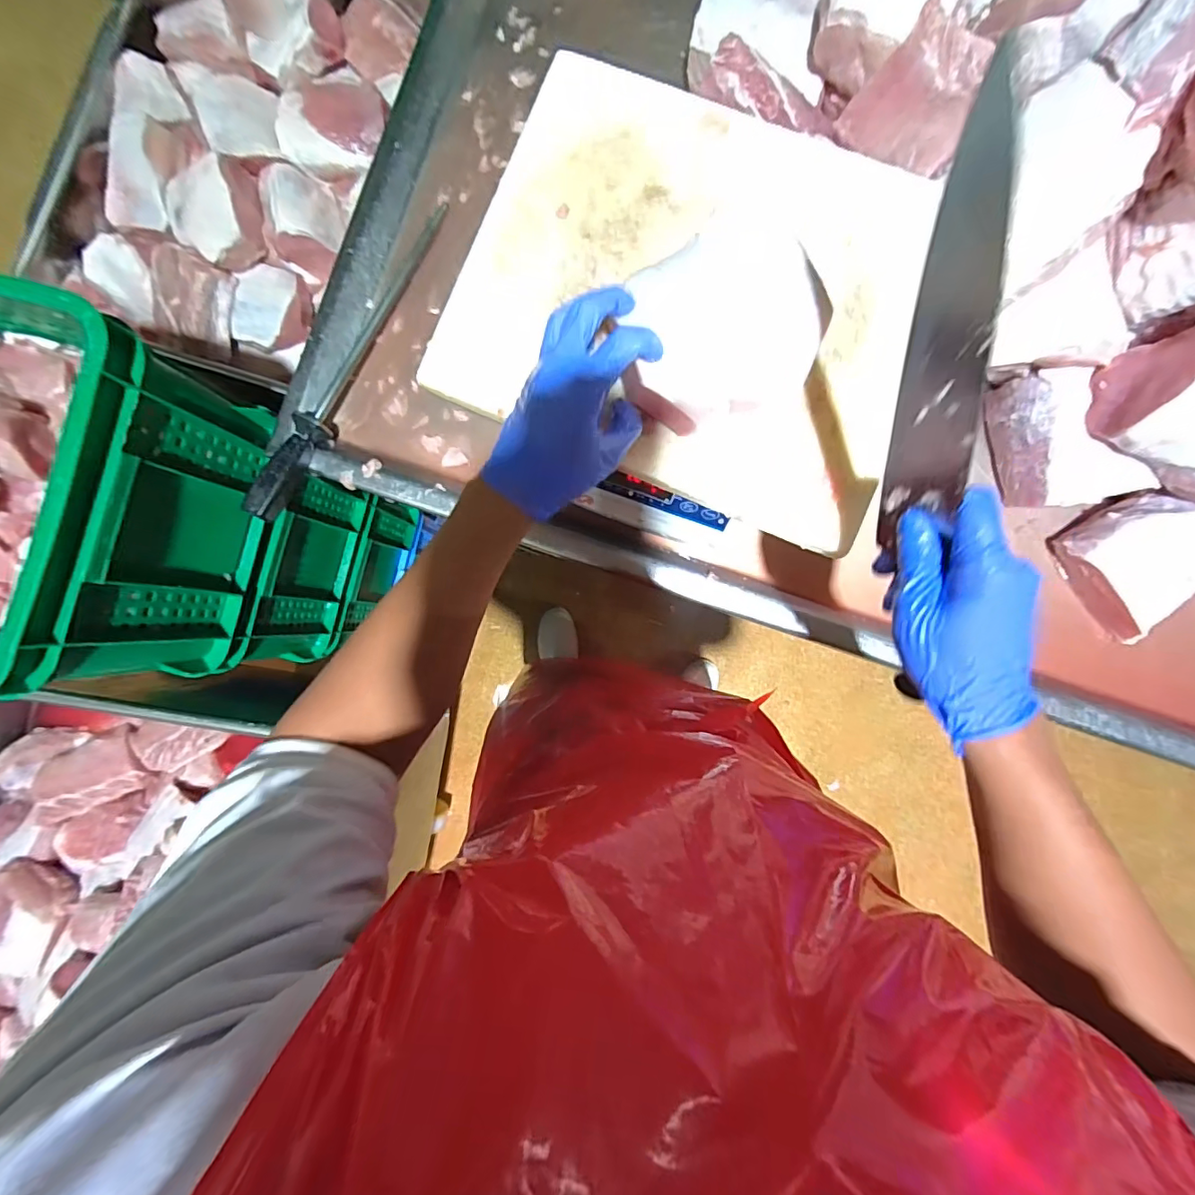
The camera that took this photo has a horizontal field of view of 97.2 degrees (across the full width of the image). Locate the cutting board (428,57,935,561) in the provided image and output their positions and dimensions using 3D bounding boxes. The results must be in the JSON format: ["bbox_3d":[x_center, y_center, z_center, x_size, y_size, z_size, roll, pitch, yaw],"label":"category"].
[{"bbox_3d":[0.079,-0.246,0.423,0.361,0.032,0.308,22,88,2],"label":"cutting board"}]

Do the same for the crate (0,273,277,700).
[{"bbox_3d":[-0.698,-0.131,0.566,0.532,0.260,0.356,14,88,2],"label":"crate"}]

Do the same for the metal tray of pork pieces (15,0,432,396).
[{"bbox_3d":[-0.590,-0.718,0.805,0.459,0.100,0.705,18,88,2],"label":"metal tray of pork pieces"}]

